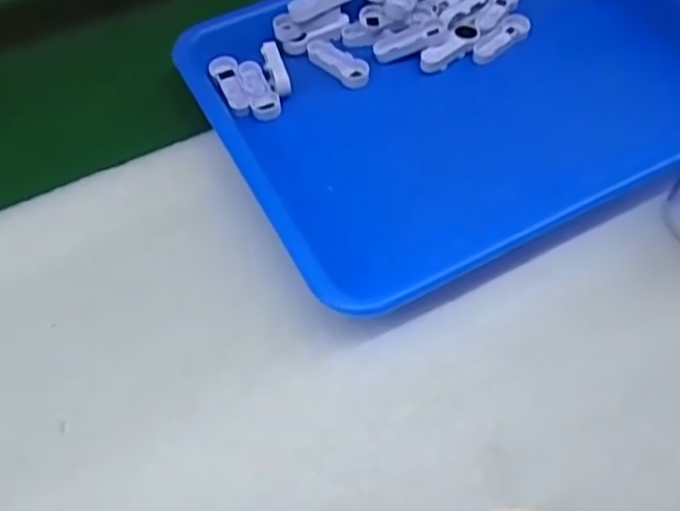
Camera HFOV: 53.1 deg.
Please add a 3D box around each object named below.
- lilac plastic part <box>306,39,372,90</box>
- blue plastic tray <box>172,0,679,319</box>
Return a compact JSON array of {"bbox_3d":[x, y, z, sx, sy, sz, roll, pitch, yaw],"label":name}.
[{"bbox_3d":[-0.002,-0.133,0.469,0.051,0.008,0.021,38,66,25],"label":"lilac plastic part"},{"bbox_3d":[0.088,-0.121,0.441,0.334,0.030,0.250,-26,58,-13],"label":"blue plastic tray"}]

